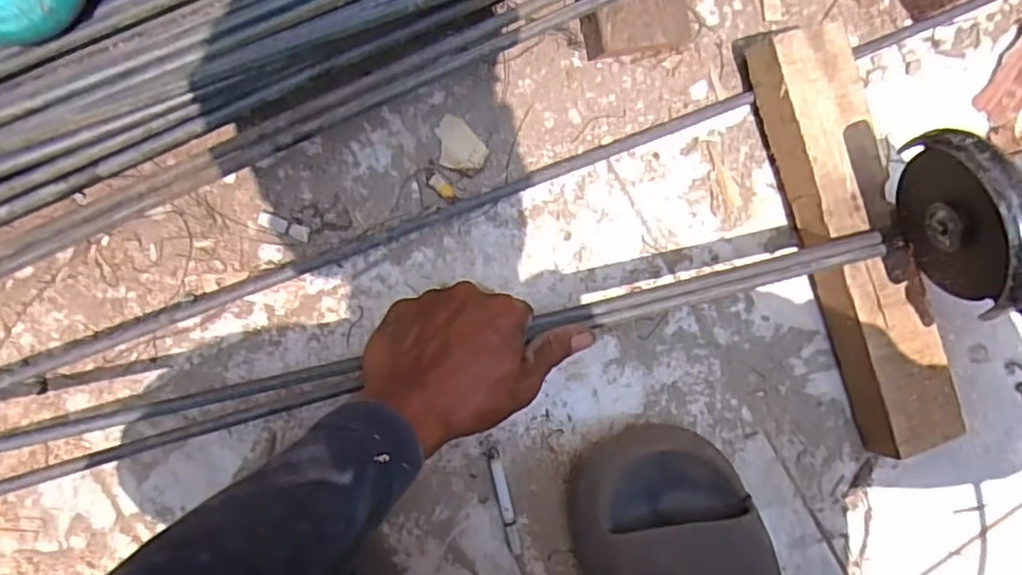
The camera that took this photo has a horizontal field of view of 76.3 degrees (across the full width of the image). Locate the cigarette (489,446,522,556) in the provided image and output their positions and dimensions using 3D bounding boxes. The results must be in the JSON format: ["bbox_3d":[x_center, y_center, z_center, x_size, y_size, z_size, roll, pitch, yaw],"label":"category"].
[{"bbox_3d":[-0.004,0.146,0.444,0.009,0.006,0.072,-13,89,-7],"label":"cigarette"}]

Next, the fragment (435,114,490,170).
[{"bbox_3d":[-0.037,-0.097,0.448,0.030,0.008,0.042,-41,93,-7],"label":"fragment"}]

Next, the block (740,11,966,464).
[{"bbox_3d":[0.239,-0.032,0.460,0.062,0.051,0.299,-18,90,-7],"label":"block"}]

